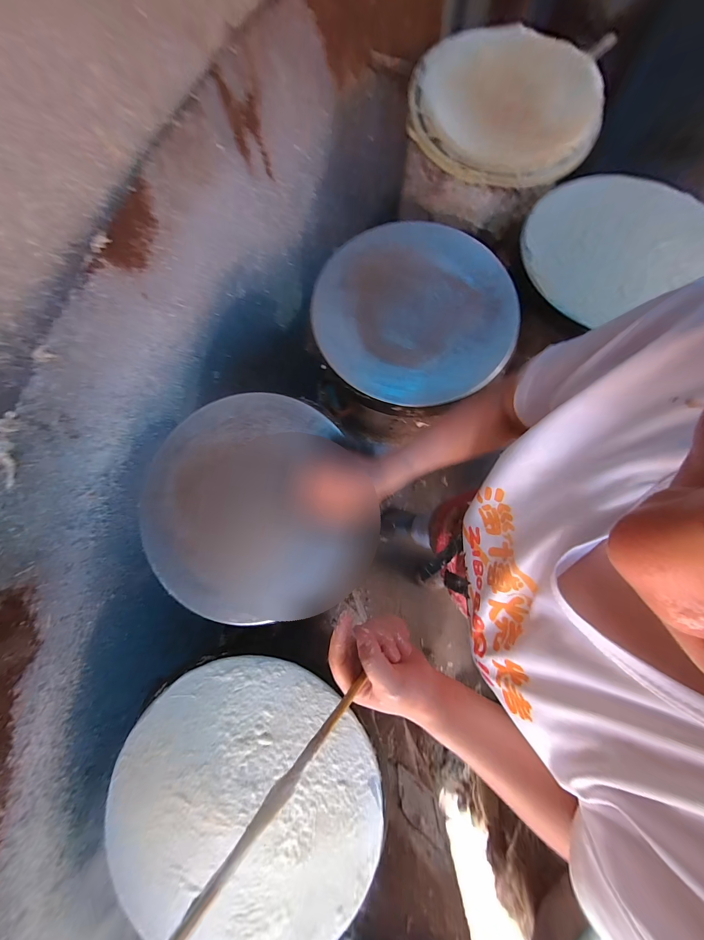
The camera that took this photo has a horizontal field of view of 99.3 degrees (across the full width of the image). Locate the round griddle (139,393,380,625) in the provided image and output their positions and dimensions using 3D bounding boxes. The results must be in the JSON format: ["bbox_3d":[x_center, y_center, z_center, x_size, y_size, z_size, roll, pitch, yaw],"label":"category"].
[{"bbox_3d":[-0.157,0.053,0.493,0.357,0.033,0.362,0,79,1],"label":"round griddle"}]

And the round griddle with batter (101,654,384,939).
[{"bbox_3d":[-0.147,0.458,0.407,0.356,0.029,0.356,0,79,1],"label":"round griddle with batter"}]

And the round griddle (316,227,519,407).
[{"bbox_3d":[0.118,-0.296,0.549,0.354,0.026,0.357,0,79,1],"label":"round griddle"}]

